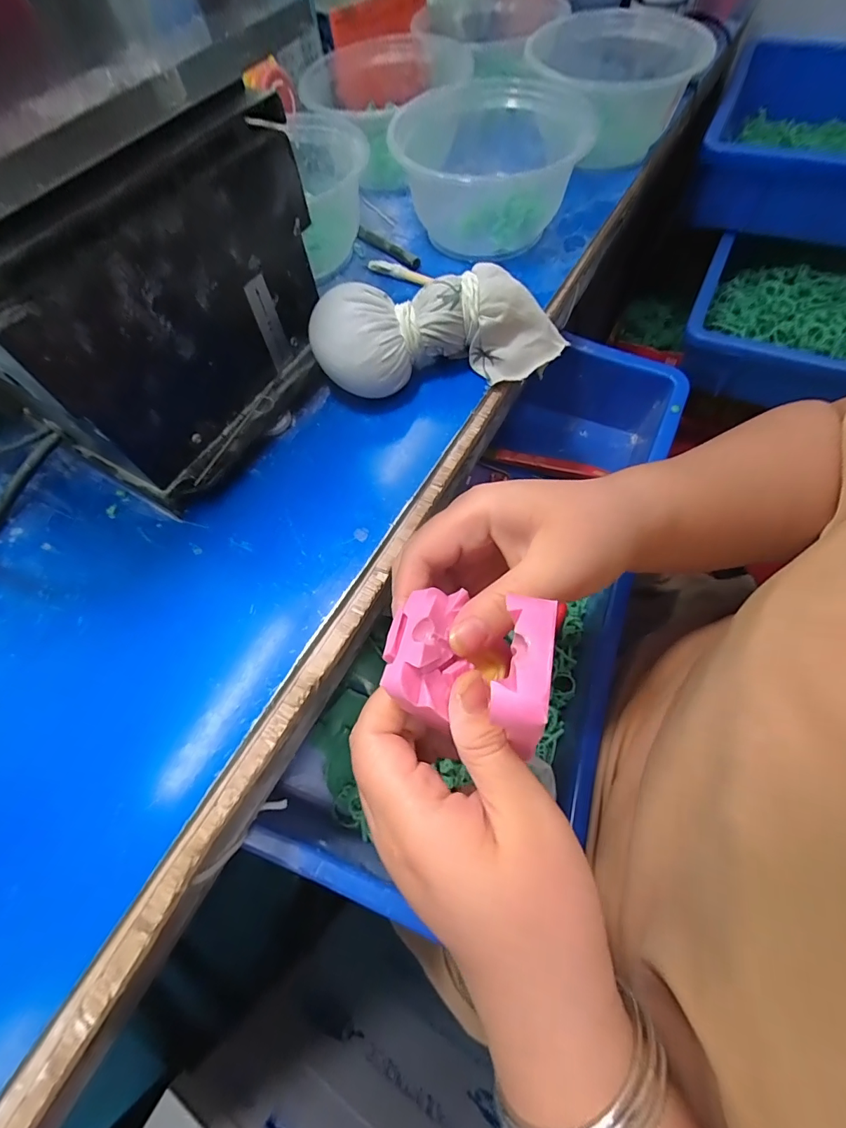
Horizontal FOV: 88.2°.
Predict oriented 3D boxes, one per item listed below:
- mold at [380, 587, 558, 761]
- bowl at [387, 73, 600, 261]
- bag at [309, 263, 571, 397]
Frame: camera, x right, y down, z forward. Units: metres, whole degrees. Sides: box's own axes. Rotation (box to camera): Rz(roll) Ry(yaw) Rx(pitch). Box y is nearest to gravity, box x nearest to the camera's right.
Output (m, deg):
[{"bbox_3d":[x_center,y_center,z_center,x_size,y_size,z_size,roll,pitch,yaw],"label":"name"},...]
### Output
[{"bbox_3d":[0.015,0.032,0.155,0.057,0.027,0.049,17,66,11],"label":"mold"},{"bbox_3d":[0.049,-0.290,0.323,0.126,0.063,0.119,-1,64,3],"label":"bowl"},{"bbox_3d":[0.013,-0.135,0.256,0.150,0.052,0.056,-12,64,-3],"label":"bag"}]

